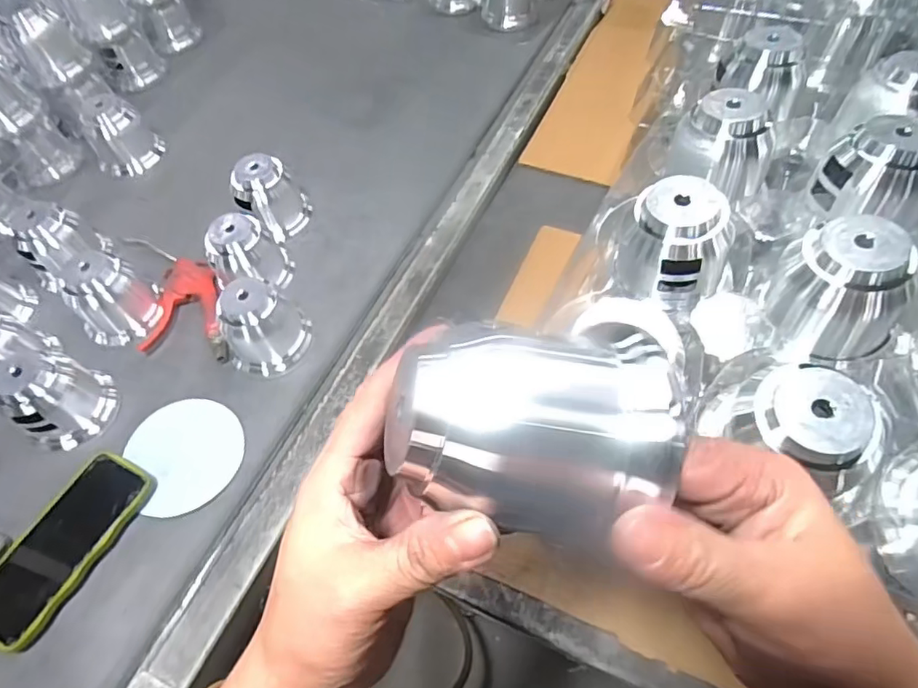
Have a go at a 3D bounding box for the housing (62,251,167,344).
[{"bbox_3d":[-0.381,-0.049,0.612,0.064,0.087,0.077,25,63,19],"label":"housing"}]

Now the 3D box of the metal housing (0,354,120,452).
[{"bbox_3d":[-0.401,0.048,0.555,0.068,0.083,0.083,25,63,19],"label":"metal housing"}]

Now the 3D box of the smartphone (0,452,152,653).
[{"bbox_3d":[-0.357,0.177,0.501,0.083,0.015,0.163,23,62,18],"label":"smartphone"}]

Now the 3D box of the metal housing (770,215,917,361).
[{"bbox_3d":[0.239,-0.032,0.355,0.057,0.085,0.065,-15,57,-5],"label":"metal housing"}]

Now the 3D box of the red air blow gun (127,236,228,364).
[{"bbox_3d":[-0.322,-0.056,0.638,0.094,0.031,0.207,-18,58,-7],"label":"red air blow gun"}]

